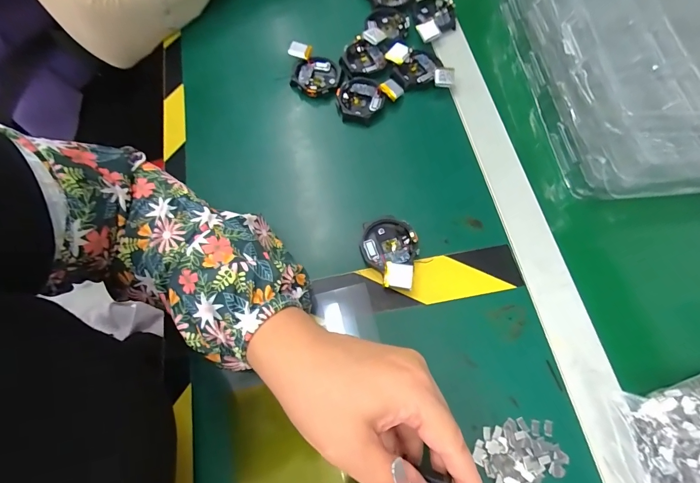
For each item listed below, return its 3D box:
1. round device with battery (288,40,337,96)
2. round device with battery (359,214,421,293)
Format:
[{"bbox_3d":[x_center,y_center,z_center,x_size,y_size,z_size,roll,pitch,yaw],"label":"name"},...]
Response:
[{"bbox_3d":[-0.039,-0.185,0.375,0.049,0.015,0.062,-4,68,-2],"label":"round device with battery"},{"bbox_3d":[0.033,0.009,0.303,0.048,0.016,0.062,11,68,5],"label":"round device with battery"}]

